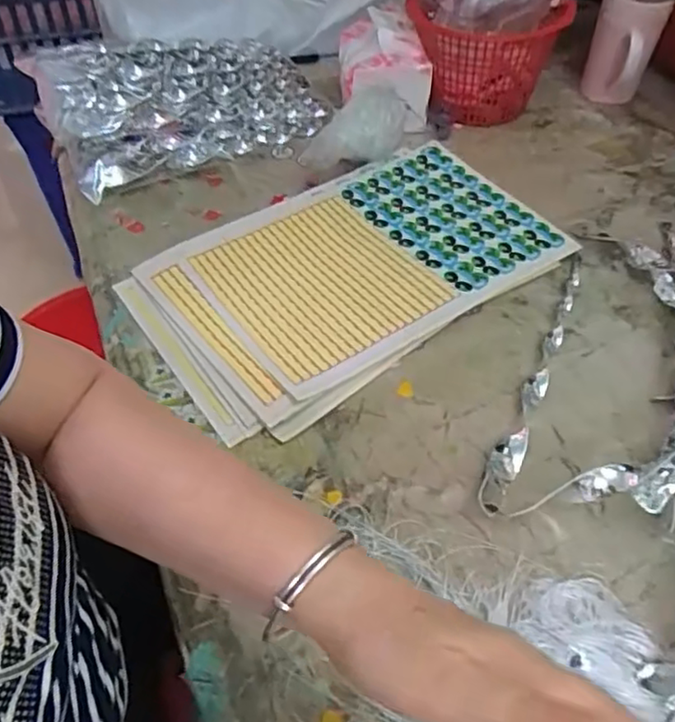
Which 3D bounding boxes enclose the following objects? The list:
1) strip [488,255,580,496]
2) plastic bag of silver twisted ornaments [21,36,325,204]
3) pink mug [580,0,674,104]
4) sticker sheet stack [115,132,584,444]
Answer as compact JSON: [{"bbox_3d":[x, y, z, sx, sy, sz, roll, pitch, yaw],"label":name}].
[{"bbox_3d":[0.174,-0.004,0.535,0.022,0.015,0.265,21,53,18],"label":"strip"},{"bbox_3d":[-0.172,-0.299,0.730,0.302,0.048,0.184,-24,79,-25],"label":"plastic bag of silver twisted ornaments"},{"bbox_3d":[0.343,-0.380,0.781,0.076,0.113,0.098,17,52,15],"label":"pink mug"},{"bbox_3d":[0.010,-0.091,0.615,0.374,0.017,0.235,-31,55,-23],"label":"sticker sheet stack"}]

